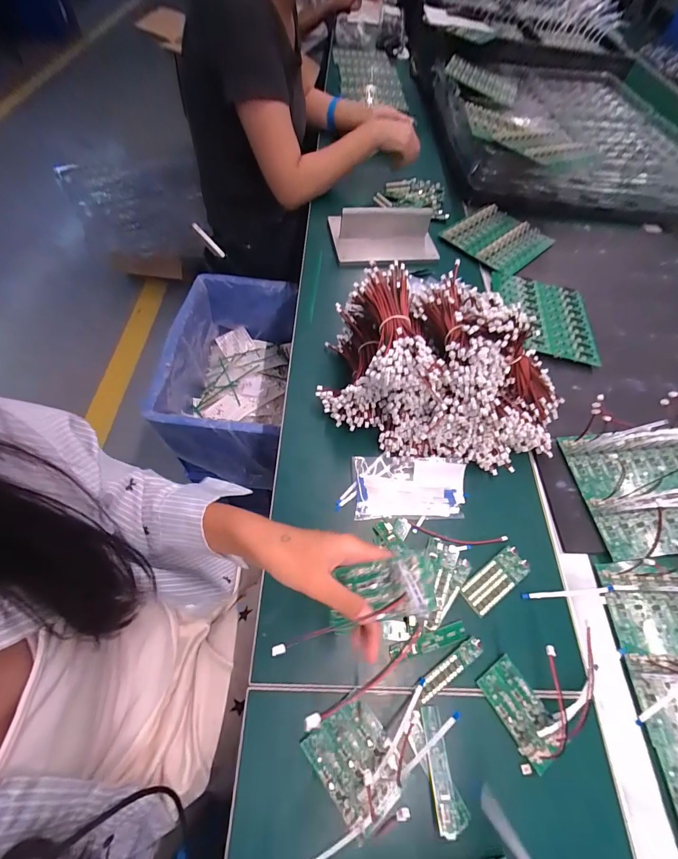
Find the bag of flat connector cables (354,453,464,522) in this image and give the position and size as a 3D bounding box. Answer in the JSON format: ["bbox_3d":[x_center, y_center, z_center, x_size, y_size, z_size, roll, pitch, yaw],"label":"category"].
[{"bbox_3d":[0.091,0.072,0.445,0.140,0.016,0.079,2,61,-6],"label":"bag of flat connector cables"}]

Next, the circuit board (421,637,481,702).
[{"bbox_3d":[0.114,0.245,0.356,0.080,0.007,0.019,-27,67,-20],"label":"circuit board"}]

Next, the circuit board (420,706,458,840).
[{"bbox_3d":[0.091,0.308,0.318,0.018,0.005,0.085,1,46,-3],"label":"circuit board"}]

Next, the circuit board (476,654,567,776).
[{"bbox_3d":[0.179,0.276,0.341,0.044,0.015,0.081,-25,67,-19],"label":"circuit board"}]

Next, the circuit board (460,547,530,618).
[{"bbox_3d":[0.181,0.173,0.402,0.084,0.008,0.035,-29,68,-21],"label":"circuit board"}]

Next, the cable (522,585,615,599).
[{"bbox_3d":[0.249,0.184,0.389,0.081,0.004,0.006,-11,60,13],"label":"cable"}]

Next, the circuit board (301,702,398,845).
[{"bbox_3d":[0.015,0.300,0.314,0.062,0.013,0.083,-31,69,-22],"label":"circuit board"}]

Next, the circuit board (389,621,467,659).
[{"bbox_3d":[0.094,0.223,0.368,0.085,0.005,0.019,-8,63,-11],"label":"circuit board"}]

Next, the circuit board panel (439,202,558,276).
[{"bbox_3d":[0.330,-0.400,0.723,0.209,0.016,0.173,-38,71,-24],"label":"circuit board panel"}]

